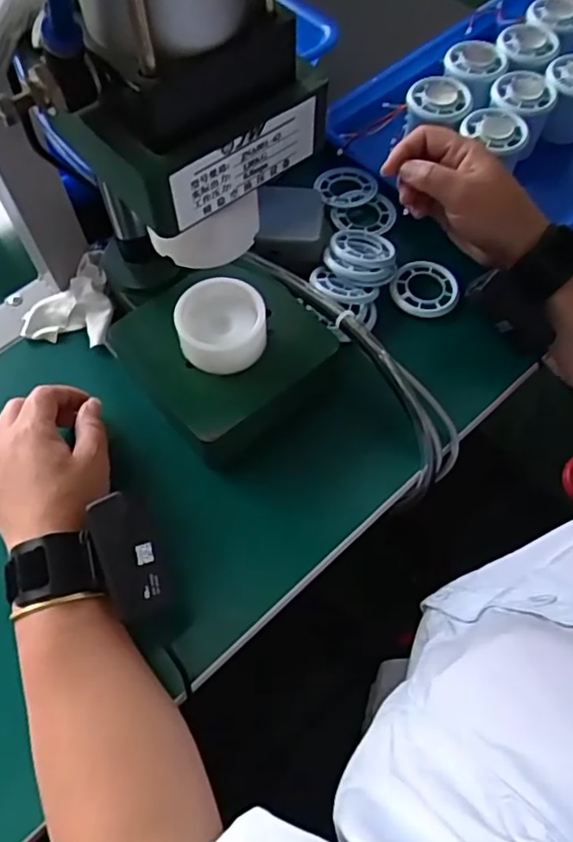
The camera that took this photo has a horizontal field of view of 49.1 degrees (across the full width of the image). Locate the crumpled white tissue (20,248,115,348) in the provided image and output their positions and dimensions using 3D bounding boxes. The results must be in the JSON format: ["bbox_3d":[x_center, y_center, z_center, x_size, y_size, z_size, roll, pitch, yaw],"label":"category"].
[{"bbox_3d":[-0.171,-0.100,0.500,0.071,0.032,0.069,9,62,6],"label":"crumpled white tissue"}]

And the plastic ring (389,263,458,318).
[{"bbox_3d":[0.114,-0.110,0.517,0.054,0.012,0.055,-1,62,1],"label":"plastic ring"}]

